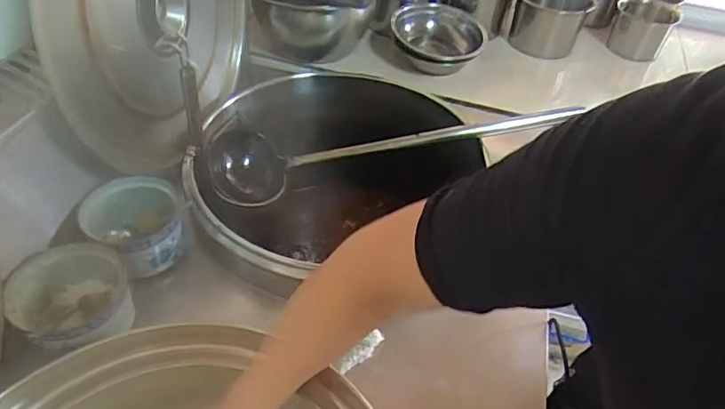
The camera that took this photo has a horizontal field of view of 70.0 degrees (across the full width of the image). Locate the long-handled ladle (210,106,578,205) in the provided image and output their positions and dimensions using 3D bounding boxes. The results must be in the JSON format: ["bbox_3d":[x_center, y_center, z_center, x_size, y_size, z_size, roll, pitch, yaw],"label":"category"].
[{"bbox_3d":[0.047,-0.099,0.873,0.596,0.126,0.085,-6,46,-11],"label":"long-handled ladle"}]

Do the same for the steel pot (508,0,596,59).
[{"bbox_3d":[0.462,-0.471,1.294,0.175,0.129,0.187,12,45,6],"label":"steel pot"}]

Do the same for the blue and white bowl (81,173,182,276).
[{"bbox_3d":[-0.292,0.030,0.688,0.111,0.087,0.103,3,45,-3],"label":"blue and white bowl"}]

